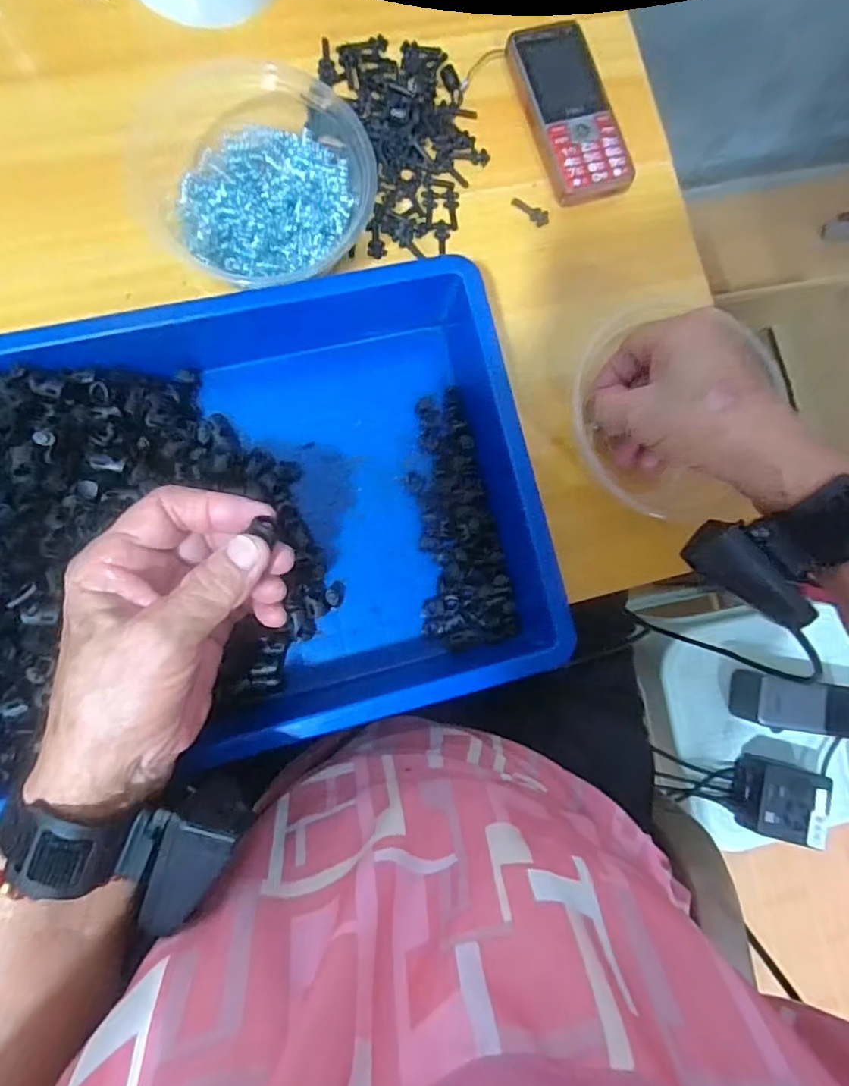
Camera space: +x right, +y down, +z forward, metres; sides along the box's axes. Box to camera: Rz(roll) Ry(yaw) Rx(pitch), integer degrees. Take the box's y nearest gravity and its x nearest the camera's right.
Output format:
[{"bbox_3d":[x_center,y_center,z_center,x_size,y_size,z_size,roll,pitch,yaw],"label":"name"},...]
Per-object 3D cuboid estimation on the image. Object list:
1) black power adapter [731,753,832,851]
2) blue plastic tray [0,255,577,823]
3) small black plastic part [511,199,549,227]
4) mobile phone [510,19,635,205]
[{"bbox_3d":[0.378,0.272,0.597,0.080,0.044,0.072,17,83,-5],"label":"black power adapter"},{"bbox_3d":[-0.121,-0.011,0.332,0.368,0.067,0.274,-15,87,-8],"label":"blue plastic tray"},{"bbox_3d":[0.077,-0.241,0.408,0.030,0.004,0.010,30,82,-3],"label":"small black plastic part"},{"bbox_3d":[0.105,-0.310,0.408,0.056,0.019,0.130,-18,87,-8],"label":"mobile phone"}]

